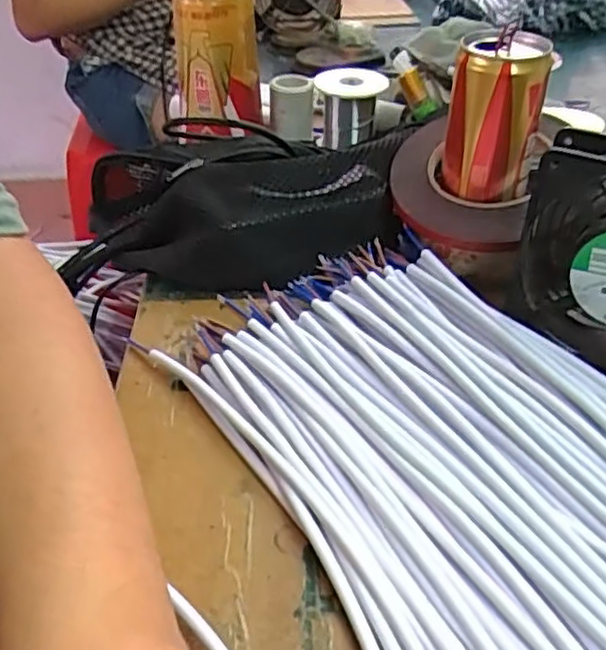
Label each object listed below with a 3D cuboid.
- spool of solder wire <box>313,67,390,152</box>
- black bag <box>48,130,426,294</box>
[{"bbox_3d":[0.040,-0.191,0.621,0.048,0.061,0.057,-19,41,-21],"label":"spool of solder wire"},{"bbox_3d":[-0.052,-0.081,0.491,0.232,0.082,0.102,-1,38,1],"label":"black bag"}]

